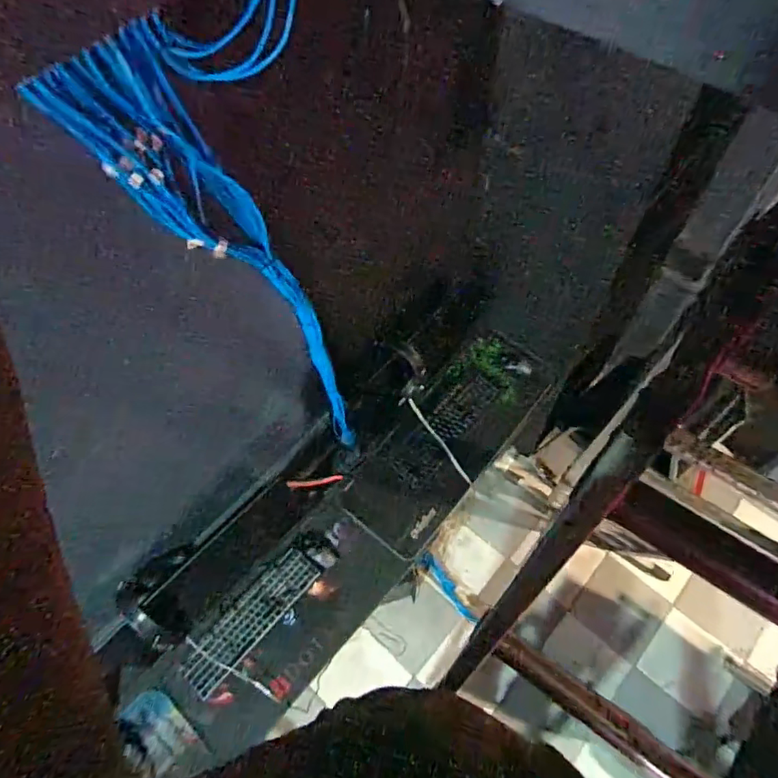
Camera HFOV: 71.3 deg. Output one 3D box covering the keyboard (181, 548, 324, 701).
[{"bbox_3d":[-0.361,0.602,1.427,0.414,0.018,0.124,-44,105,-23],"label":"keyboard"}]

